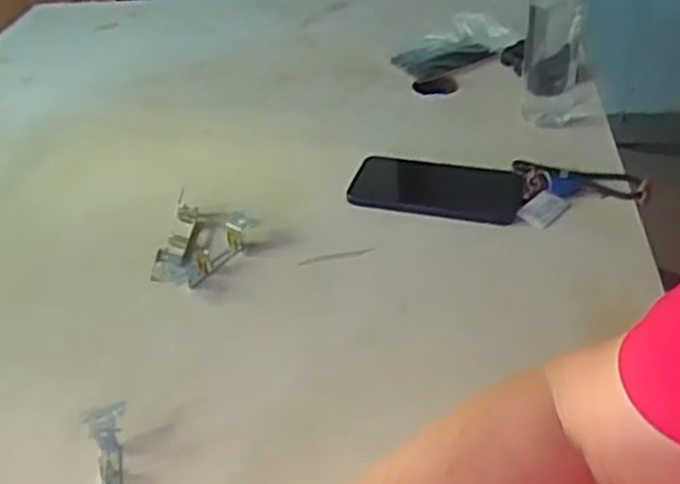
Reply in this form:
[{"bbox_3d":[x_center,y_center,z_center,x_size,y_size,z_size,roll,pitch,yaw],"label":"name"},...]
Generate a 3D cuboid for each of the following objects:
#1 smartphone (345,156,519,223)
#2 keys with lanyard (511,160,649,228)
[{"bbox_3d":[0.096,-0.053,0.715,0.165,0.018,0.078,7,40,16],"label":"smartphone"},{"bbox_3d":[0.232,-0.049,0.683,0.120,0.020,0.082,0,38,8],"label":"keys with lanyard"}]

